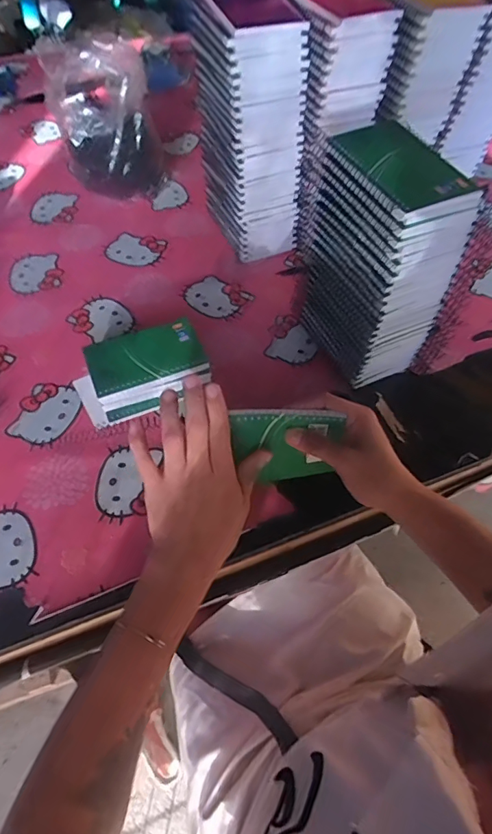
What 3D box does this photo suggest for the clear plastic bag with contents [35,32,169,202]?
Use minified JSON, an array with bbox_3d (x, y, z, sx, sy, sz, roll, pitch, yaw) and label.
[{"bbox_3d":[-0.198,-0.421,0.710,0.138,0.183,0.139,-11,58,-8],"label":"clear plastic bag with contents"}]

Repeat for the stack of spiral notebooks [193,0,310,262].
[{"bbox_3d":[0.003,-0.356,0.614,0.102,0.274,0.135,-15,59,-11],"label":"stack of spiral notebooks"}]

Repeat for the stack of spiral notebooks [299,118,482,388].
[{"bbox_3d":[0.138,-0.163,0.528,0.090,0.238,0.151,-21,60,-14],"label":"stack of spiral notebooks"}]

